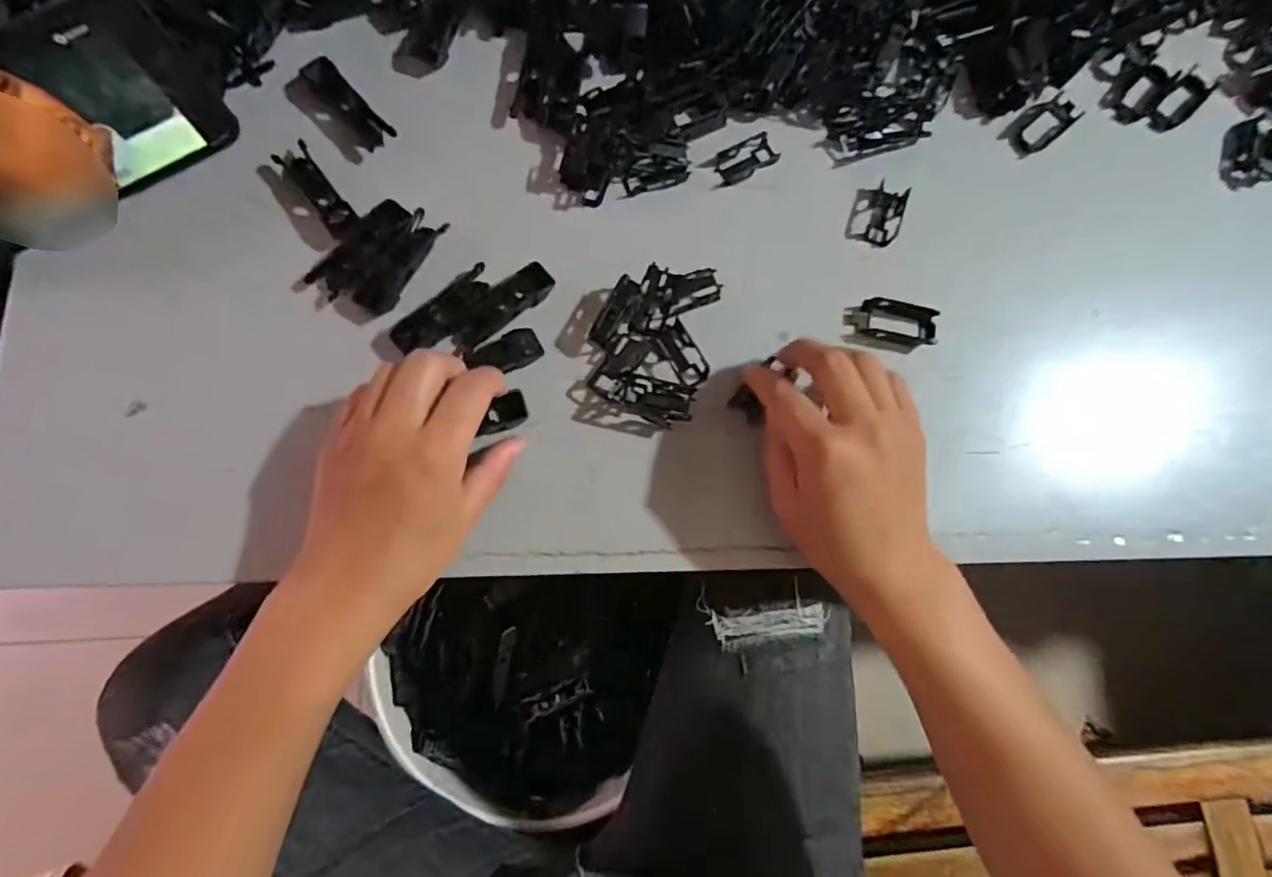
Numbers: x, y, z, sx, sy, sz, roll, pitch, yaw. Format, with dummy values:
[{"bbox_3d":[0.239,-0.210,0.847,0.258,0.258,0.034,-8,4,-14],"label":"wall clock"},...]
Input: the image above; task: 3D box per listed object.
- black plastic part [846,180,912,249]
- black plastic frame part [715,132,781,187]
[{"bbox_3d":[0.153,-0.143,0.371,0.030,0.009,0.042,21,78,0],"label":"black plastic part"},{"bbox_3d":[0.070,-0.176,0.370,0.039,0.008,0.022,-31,82,-9],"label":"black plastic frame part"}]

